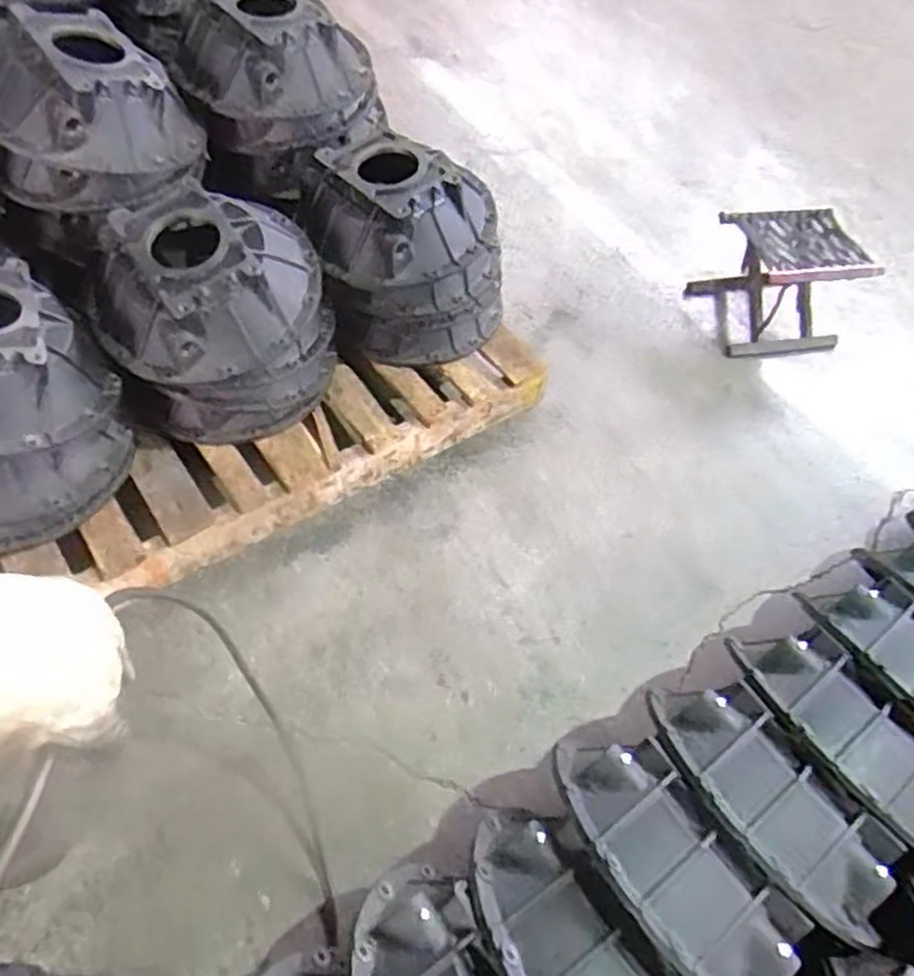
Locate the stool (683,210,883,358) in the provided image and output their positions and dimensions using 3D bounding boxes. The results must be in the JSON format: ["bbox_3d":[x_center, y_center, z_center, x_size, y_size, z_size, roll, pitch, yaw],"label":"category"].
[{"bbox_3d":[0.771,-0.500,1.754,0.305,0.241,0.267,-4,56,-8],"label":"stool"}]

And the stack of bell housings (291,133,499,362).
[{"bbox_3d":[-0.093,-0.468,1.436,0.376,0.316,0.315,-17,59,-17],"label":"stack of bell housings"}]

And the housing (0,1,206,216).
[{"bbox_3d":[-0.656,-0.662,1.288,0.377,0.198,0.306,-10,57,-12],"label":"housing"}]

